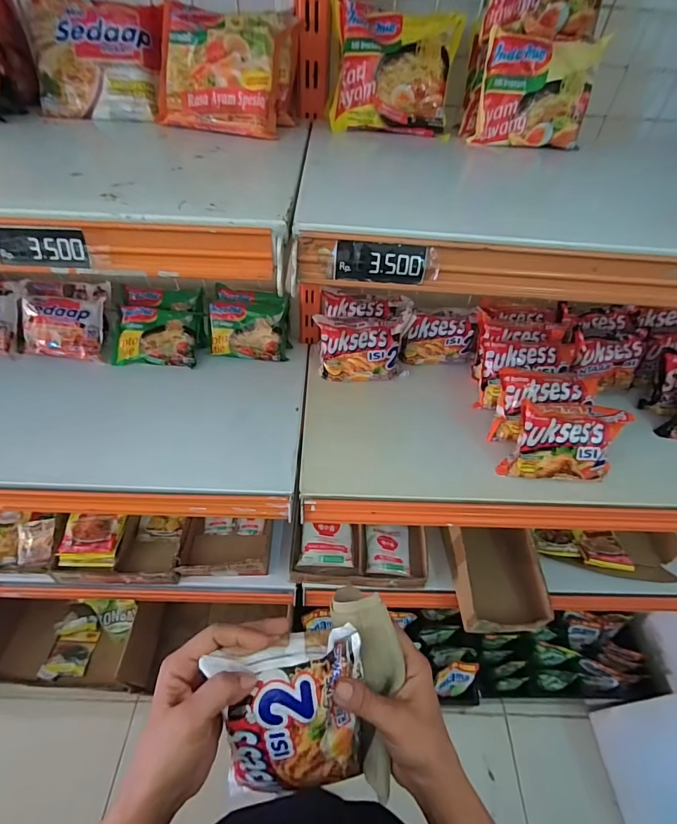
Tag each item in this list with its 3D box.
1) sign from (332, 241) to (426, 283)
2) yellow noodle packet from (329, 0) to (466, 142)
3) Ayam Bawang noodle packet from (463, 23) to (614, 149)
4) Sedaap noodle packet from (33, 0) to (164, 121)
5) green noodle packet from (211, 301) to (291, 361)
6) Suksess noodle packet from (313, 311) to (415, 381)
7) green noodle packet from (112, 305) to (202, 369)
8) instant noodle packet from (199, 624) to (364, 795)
[{"bbox_3d":[0.030,-0.107,0.291,0.063,0.026,0.004,3,28,-1],"label":"sign"},{"bbox_3d":[0.063,-0.383,0.453,0.136,0.116,0.026,3,19,-2],"label":"yellow noodle packet"},{"bbox_3d":[0.221,-0.355,0.451,0.123,0.099,0.023,3,32,0],"label":"Ayam Bawang noodle packet"},{"bbox_3d":[-0.266,-0.399,0.454,0.141,0.121,0.019,3,16,-1],"label":"Sedaap noodle packet"},{"bbox_3d":[-0.158,-0.143,0.717,0.128,0.095,0.028,5,19,1],"label":"green noodle packet"},{"bbox_3d":[0.044,-0.104,0.682,0.151,0.102,0.059,1,48,-3],"label":"Suksess noodle packet"},{"bbox_3d":[-0.321,-0.130,0.706,0.143,0.029,0.099,4,92,-3],"label":"green noodle packet"},{"bbox_3d":[-0.032,0.238,0.311,0.112,0.129,0.030,-10,10,-12],"label":"instant noodle packet"}]

